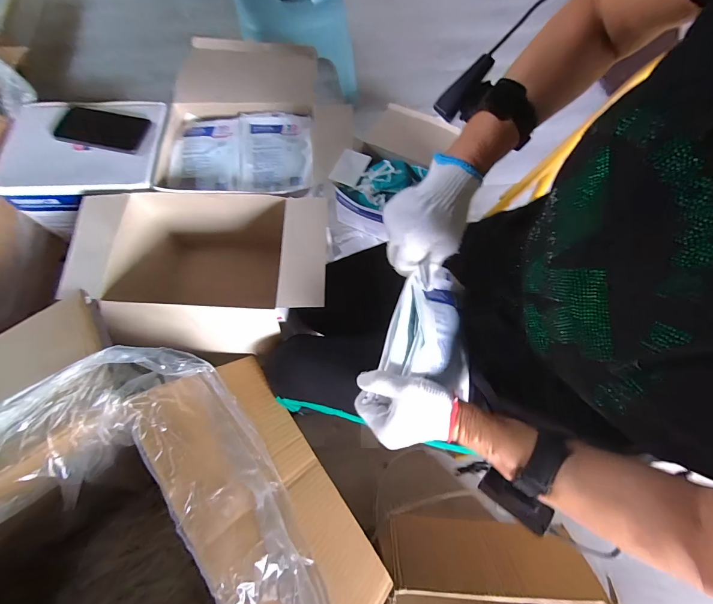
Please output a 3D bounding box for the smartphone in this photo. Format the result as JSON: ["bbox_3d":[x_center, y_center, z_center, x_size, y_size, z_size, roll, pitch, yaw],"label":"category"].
[{"bbox_3d":[-0.445,-0.304,0.587,0.147,0.008,0.077,13,71,4],"label":"smartphone"}]

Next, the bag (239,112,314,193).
[{"bbox_3d":[-0.146,-0.276,0.617,0.126,0.022,0.191,-6,71,-2],"label":"bag"}]

